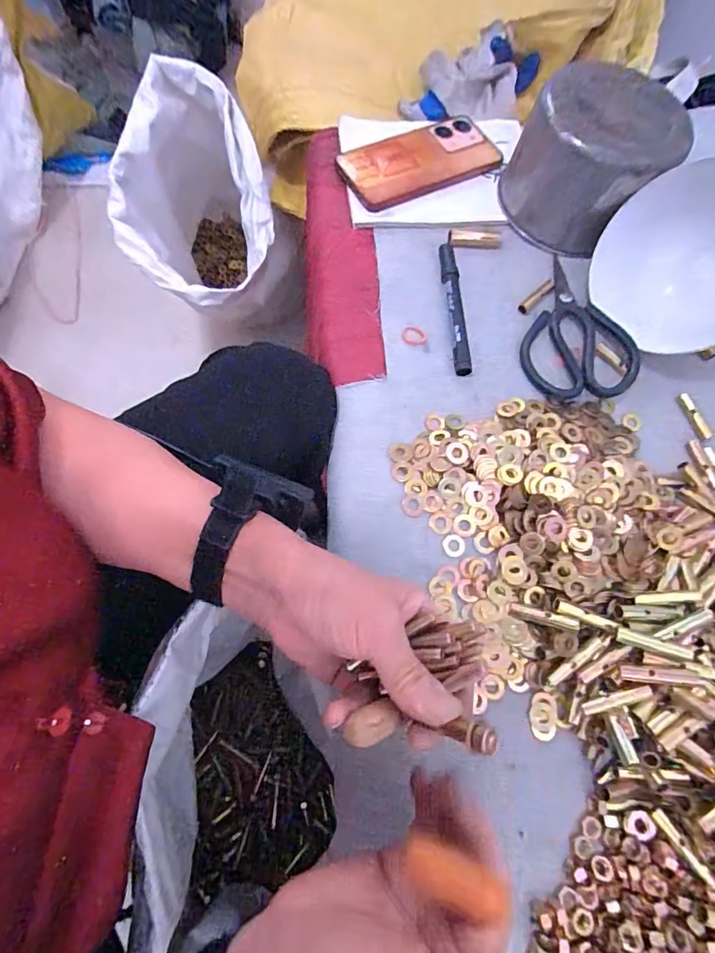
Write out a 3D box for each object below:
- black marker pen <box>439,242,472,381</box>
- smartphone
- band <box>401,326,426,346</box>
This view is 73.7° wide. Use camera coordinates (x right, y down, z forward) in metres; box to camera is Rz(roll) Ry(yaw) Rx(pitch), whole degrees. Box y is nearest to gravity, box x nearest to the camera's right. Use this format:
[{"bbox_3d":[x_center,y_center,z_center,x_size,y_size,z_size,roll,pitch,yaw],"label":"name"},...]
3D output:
[{"bbox_3d":[0.086,-0.150,0.424,0.015,0.015,0.132,-2,67,-5],"label":"black marker pen"},{"bbox_3d":[0.064,-0.321,0.482,0.158,0.012,0.075,-26,84,-10],"label":"smartphone"},{"bbox_3d":[0.050,-0.124,0.423,0.021,0.004,0.017,12,67,1],"label":"band"}]

